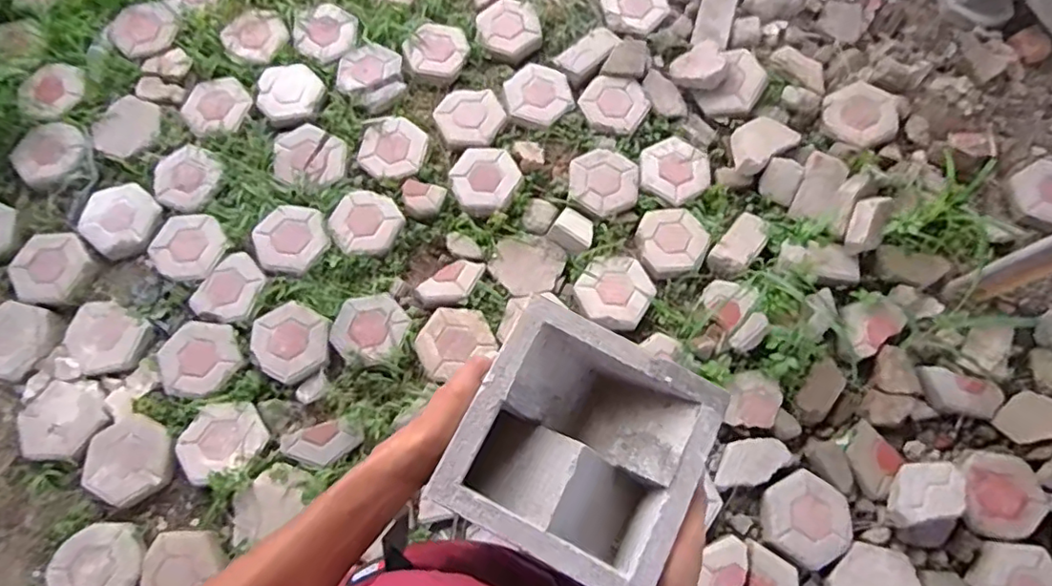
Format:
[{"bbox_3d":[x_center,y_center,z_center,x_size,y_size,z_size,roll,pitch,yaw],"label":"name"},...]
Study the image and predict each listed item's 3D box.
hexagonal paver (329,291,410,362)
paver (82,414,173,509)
[{"bbox_3d":[-0.425,0.092,1.586,0.200,0.040,0.194,-29,74,-7],"label":"hexagonal paver"},{"bbox_3d":[-0.974,0.413,1.437,0.218,0.040,0.198,26,75,10],"label":"paver"}]

